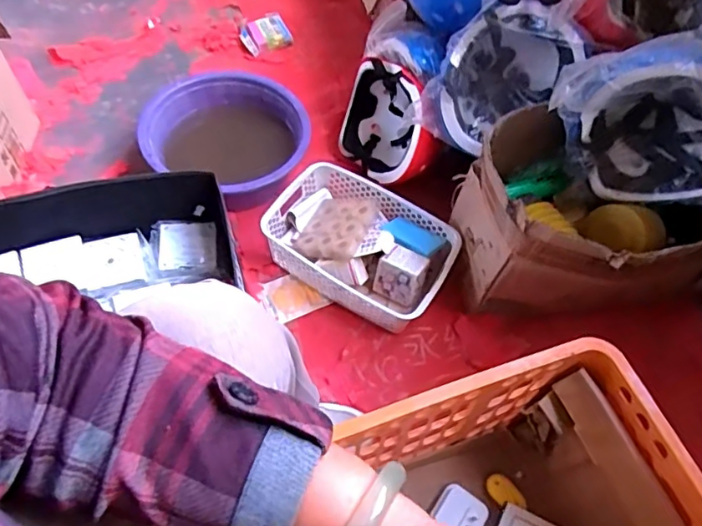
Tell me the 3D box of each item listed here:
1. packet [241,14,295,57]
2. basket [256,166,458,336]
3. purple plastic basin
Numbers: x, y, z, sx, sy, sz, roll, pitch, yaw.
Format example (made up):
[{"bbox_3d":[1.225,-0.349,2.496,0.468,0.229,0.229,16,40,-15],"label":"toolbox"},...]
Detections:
[{"bbox_3d":[-0.196,-0.525,1.266,0.111,0.034,0.101,-16,61,-12],"label":"packet"},{"bbox_3d":[0.018,-0.034,0.918,0.302,0.085,0.206,32,62,15],"label":"basket"},{"bbox_3d":[-0.224,-0.223,1.027,0.297,0.108,0.265,22,60,10],"label":"purple plastic basin"}]

